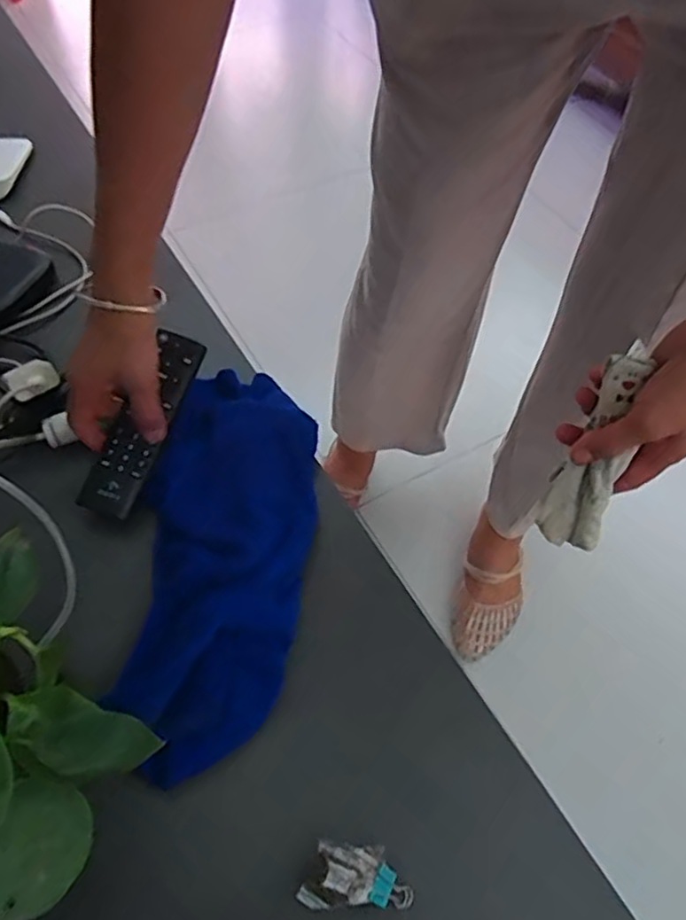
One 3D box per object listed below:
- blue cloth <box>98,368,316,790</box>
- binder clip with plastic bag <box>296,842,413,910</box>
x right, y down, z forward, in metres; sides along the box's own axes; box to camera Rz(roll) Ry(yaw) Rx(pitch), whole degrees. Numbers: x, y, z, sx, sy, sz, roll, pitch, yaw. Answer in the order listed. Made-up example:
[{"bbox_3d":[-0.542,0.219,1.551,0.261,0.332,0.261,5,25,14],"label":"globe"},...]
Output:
[{"bbox_3d":[-0.088,0.056,0.488,0.123,0.038,0.322,1,56,0],"label":"blue cloth"},{"bbox_3d":[0.007,0.247,0.384,0.063,0.010,0.032,1,56,-1],"label":"binder clip with plastic bag"}]

